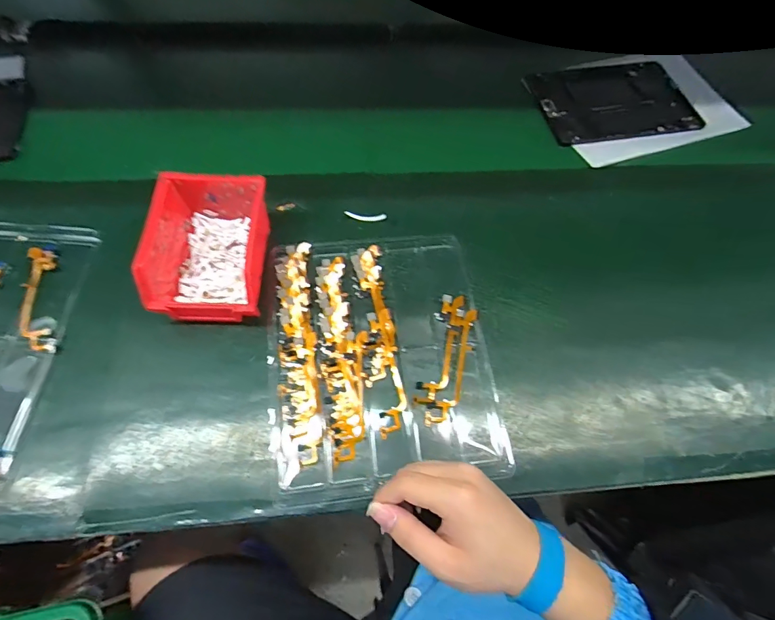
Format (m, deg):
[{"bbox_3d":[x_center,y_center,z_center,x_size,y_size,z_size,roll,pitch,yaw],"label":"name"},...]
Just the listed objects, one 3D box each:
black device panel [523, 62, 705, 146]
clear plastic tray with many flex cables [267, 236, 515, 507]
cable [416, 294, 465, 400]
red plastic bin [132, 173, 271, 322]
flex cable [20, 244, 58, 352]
[{"bbox_3d":[0.355,-0.330,0.648,0.251,0.014,0.173,-11,63,-10],"label":"black device panel"},{"bbox_3d":[-0.006,0.040,0.427,0.220,0.019,0.265,-4,62,-6],"label":"clear plastic tray with many flex cables"},{"bbox_3d":[0.057,0.034,0.430,0.029,0.006,0.119,16,62,4],"label":"cable"},{"bbox_3d":[-0.182,-0.062,0.430,0.102,0.078,0.139,2,62,-3],"label":"red plastic bin"},{"bbox_3d":[-0.362,-0.014,0.430,0.031,0.006,0.127,-15,64,-11],"label":"flex cable"}]

